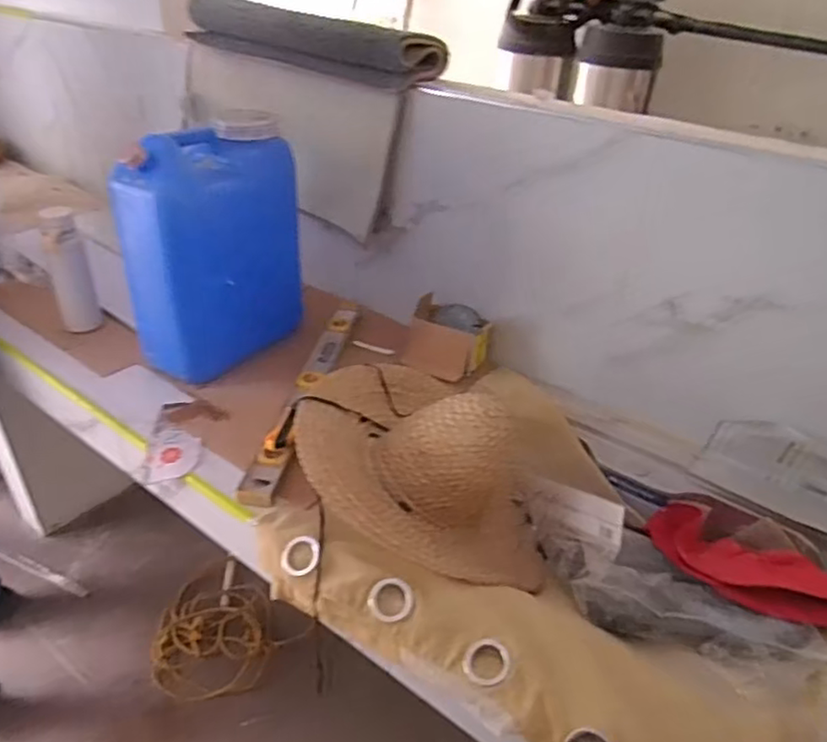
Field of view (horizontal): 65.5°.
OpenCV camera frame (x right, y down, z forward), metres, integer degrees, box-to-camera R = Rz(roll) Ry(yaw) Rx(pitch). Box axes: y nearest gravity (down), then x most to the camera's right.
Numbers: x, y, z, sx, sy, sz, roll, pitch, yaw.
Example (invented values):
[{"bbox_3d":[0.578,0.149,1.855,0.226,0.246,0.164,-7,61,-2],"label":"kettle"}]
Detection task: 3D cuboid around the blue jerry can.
[{"bbox_3d":[-0.367,-0.223,1.217,0.156,0.419,0.334,23,39,27],"label":"blue jerry can"}]

